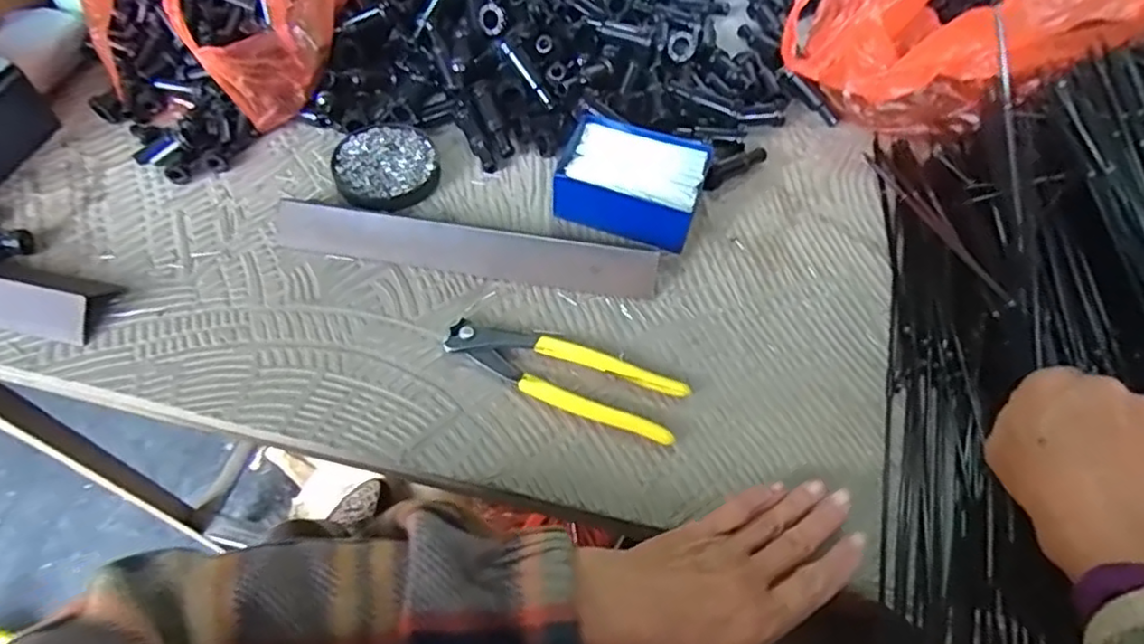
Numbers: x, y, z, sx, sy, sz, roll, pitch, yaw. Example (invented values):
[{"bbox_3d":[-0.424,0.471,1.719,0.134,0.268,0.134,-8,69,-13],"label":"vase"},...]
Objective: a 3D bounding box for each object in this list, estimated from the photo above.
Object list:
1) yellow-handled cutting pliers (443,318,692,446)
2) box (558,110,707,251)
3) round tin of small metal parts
[{"bbox_3d":[-0.006,0.033,0.431,0.158,0.014,0.045,19,59,10],"label":"yellow-handled cutting pliers"},{"bbox_3d":[0.047,-0.111,0.511,0.108,0.046,0.086,17,58,9],"label":"box"},{"bbox_3d":[-0.149,-0.124,0.528,0.080,0.014,0.085,1,57,-2],"label":"round tin of small metal parts"}]

